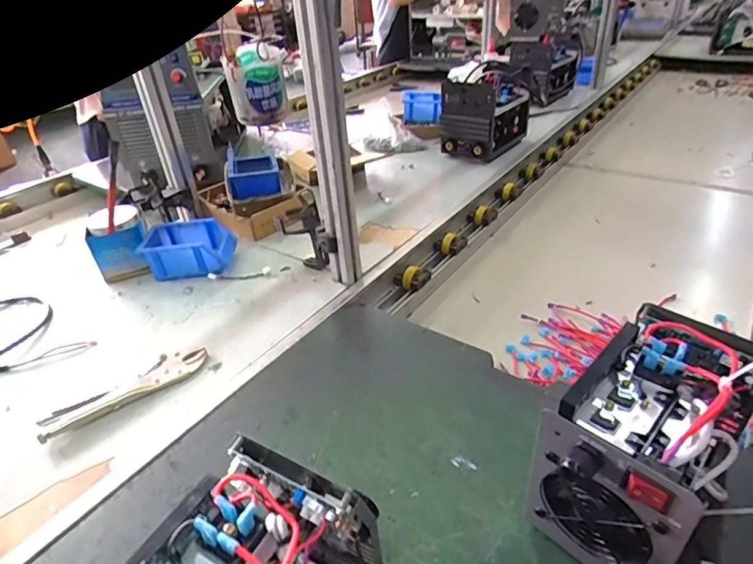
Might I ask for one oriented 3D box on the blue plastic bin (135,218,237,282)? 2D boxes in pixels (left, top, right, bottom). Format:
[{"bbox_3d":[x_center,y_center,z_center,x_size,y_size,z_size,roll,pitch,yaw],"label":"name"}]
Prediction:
[{"bbox_3d":[-0.351,-0.061,0.904,0.158,0.070,0.115,-5,33,0],"label":"blue plastic bin"}]

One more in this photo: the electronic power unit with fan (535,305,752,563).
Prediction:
[{"bbox_3d":[0.234,0.151,0.422,0.210,0.174,0.110,-30,41,-33],"label":"electronic power unit with fan"}]

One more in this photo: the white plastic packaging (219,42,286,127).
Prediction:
[{"bbox_3d":[-0.135,-0.224,0.539,0.060,0.074,0.061,-10,34,-8],"label":"white plastic packaging"}]

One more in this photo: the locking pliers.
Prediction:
[{"bbox_3d":[-0.334,0.143,0.645,0.213,0.011,0.051,-25,39,-28],"label":"locking pliers"}]

